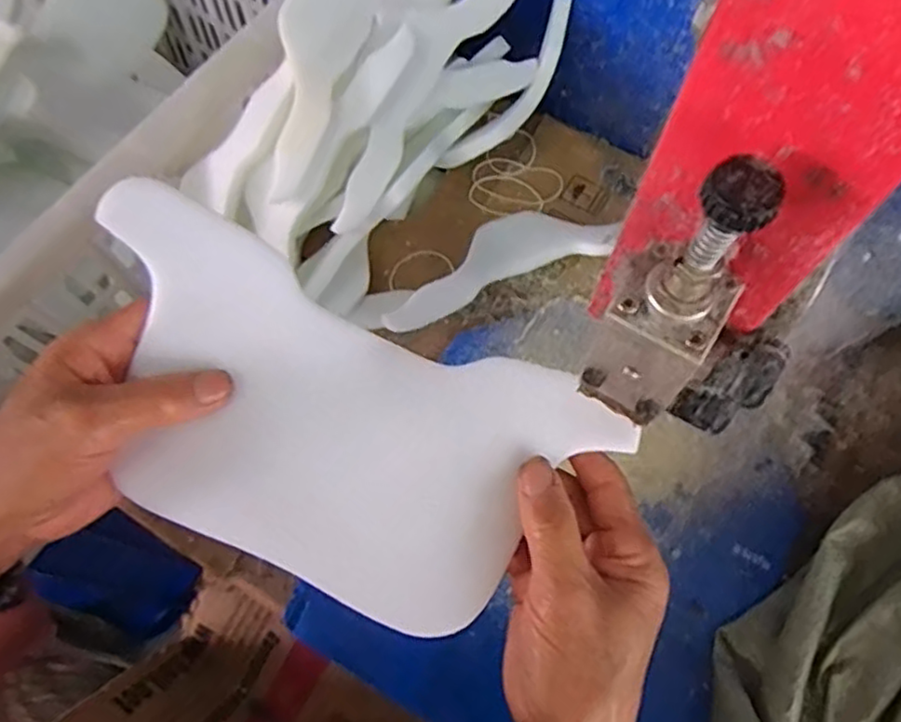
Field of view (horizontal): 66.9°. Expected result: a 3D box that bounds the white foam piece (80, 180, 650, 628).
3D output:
[{"bbox_3d":[-0.048,0.032,0.305,0.251,0.042,0.138,22,81,0],"label":"white foam piece"}]

